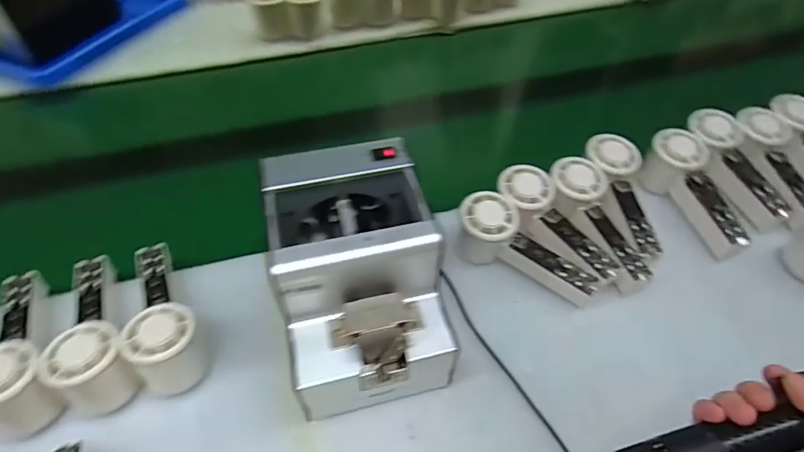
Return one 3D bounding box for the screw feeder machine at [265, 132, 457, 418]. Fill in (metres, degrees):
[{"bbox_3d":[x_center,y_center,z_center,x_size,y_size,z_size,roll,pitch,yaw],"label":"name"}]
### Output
[{"bbox_3d":[-0.035,0.046,0.389,0.120,0.142,0.170,-11,52,-6],"label":"screw feeder machine"}]

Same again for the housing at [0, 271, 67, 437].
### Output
[{"bbox_3d":[-0.335,0.100,0.391,0.059,0.056,0.153,-32,57,-21],"label":"housing"}]

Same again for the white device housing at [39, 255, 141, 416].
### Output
[{"bbox_3d":[-0.276,0.086,0.405,0.055,0.057,0.152,-28,56,-18],"label":"white device housing"}]

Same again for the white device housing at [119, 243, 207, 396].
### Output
[{"bbox_3d":[-0.221,0.074,0.413,0.053,0.062,0.151,-28,56,-18],"label":"white device housing"}]

